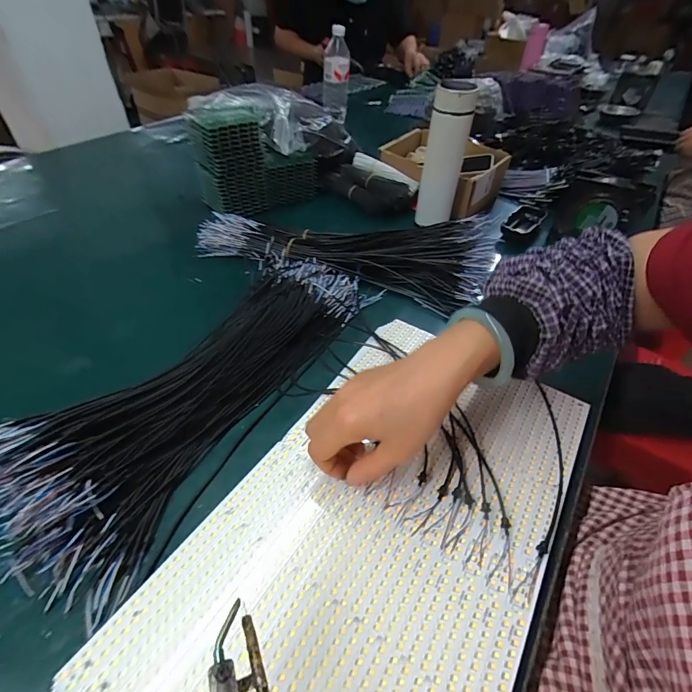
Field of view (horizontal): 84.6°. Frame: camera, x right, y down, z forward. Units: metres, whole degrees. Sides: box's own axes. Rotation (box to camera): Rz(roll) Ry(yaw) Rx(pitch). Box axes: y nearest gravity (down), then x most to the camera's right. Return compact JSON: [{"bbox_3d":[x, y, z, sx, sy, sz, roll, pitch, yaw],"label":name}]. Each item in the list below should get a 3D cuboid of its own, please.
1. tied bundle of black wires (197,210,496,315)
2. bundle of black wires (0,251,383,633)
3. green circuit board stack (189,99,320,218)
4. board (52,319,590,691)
[{"bbox_3d":[-0.008,-0.162,0.600,0.440,0.053,0.156,16,47,21],"label":"tied bundle of black wires"},{"bbox_3d":[-0.144,0.010,0.426,0.178,0.072,0.467,24,48,20],"label":"bundle of black wires"},{"bbox_3d":[-0.172,-0.361,0.718,0.206,0.142,0.129,-28,53,-28],"label":"green circuit board stack"},{"bbox_3d":[0.032,0.136,0.314,0.237,0.033,0.415,23,50,27],"label":"board"}]

